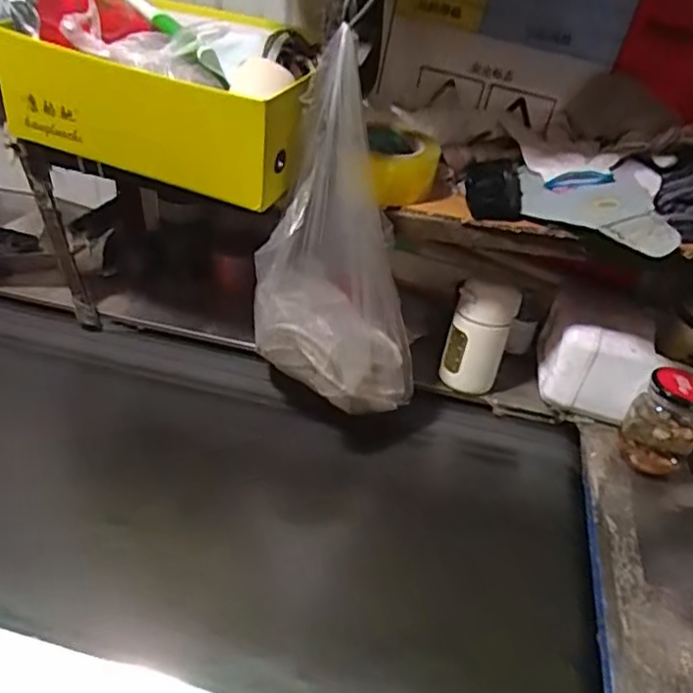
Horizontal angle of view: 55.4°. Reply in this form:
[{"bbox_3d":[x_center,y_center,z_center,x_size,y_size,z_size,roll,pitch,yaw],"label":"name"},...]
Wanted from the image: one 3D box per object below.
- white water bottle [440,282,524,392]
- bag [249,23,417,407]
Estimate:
[{"bbox_3d":[0.174,-0.015,0.869,0.079,0.142,0.066,17,36,15],"label":"white water bottle"},{"bbox_3d":[-0.016,-0.115,0.717,0.133,0.338,0.189,-21,44,-34],"label":"bag"}]

